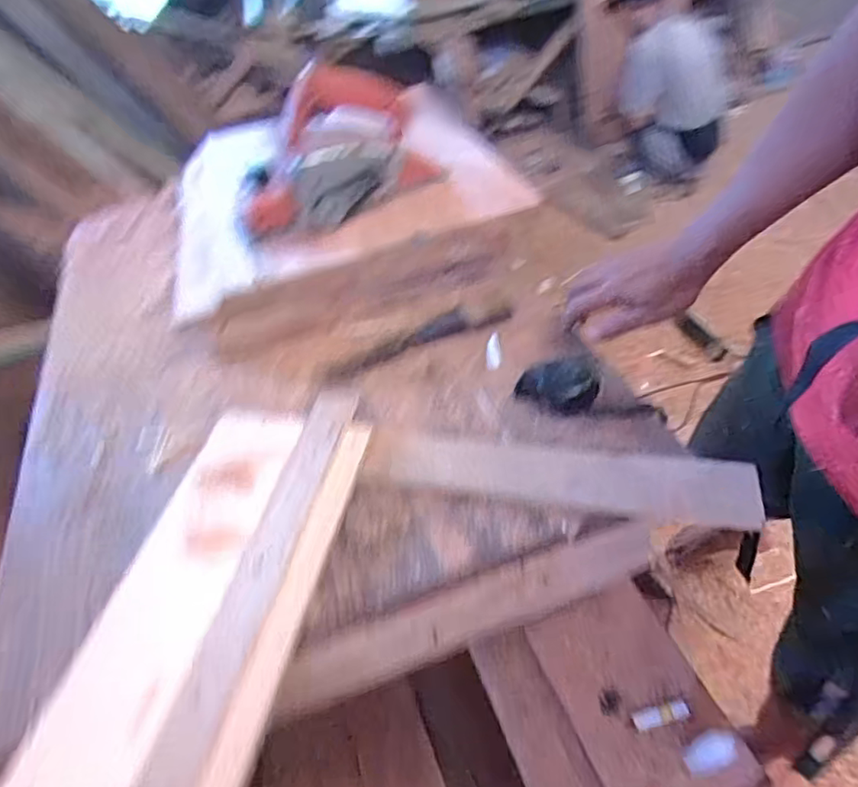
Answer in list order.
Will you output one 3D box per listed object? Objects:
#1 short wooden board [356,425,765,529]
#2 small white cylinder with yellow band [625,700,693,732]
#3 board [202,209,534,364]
[{"bbox_3d":[0.102,0.070,0.512,0.332,0.023,0.058,5,42,15],"label":"short wooden board"},{"bbox_3d":[0.200,0.280,0.508,0.054,0.009,0.017,-12,40,-5],"label":"small white cylinder with yellow band"},{"bbox_3d":[-0.070,-0.131,0.704,0.379,0.090,0.018,-18,41,-12],"label":"board"}]

